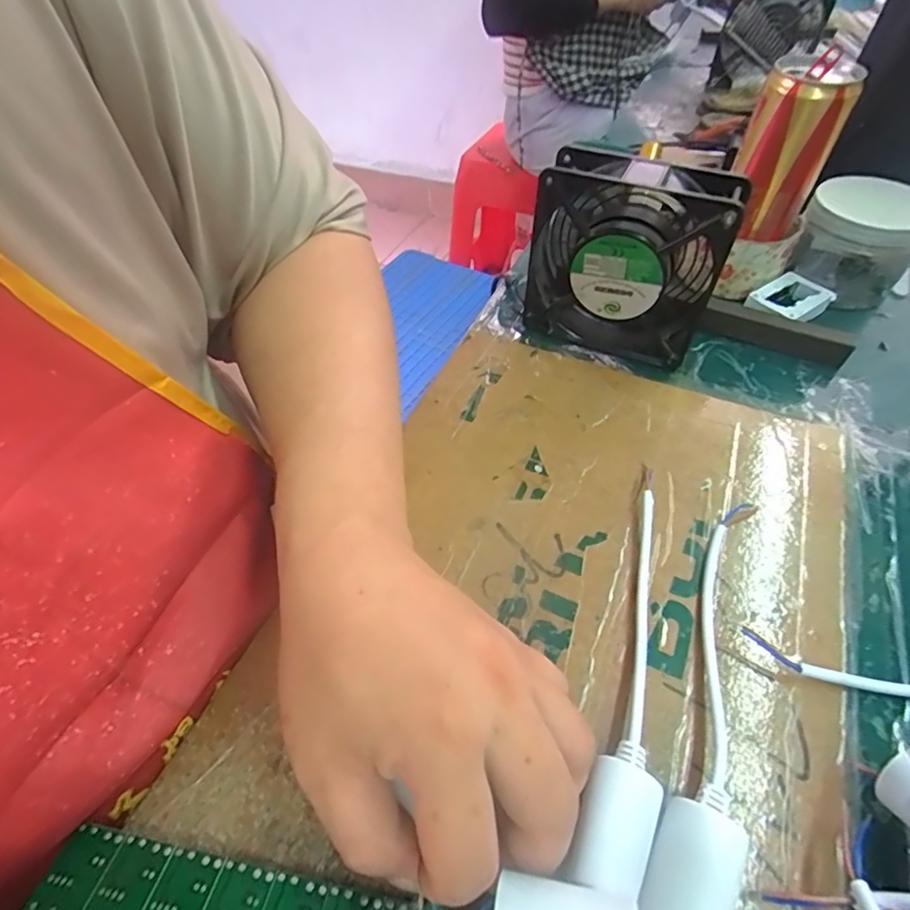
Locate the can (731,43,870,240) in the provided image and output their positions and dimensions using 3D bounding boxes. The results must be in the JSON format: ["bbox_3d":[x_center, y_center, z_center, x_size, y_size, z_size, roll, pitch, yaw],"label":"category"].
[{"bbox_3d":[0.232,-0.213,0.370,0.057,0.105,0.052,24,55,19],"label":"can"}]

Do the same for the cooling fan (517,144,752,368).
[{"bbox_3d":[0.110,-0.130,0.355,0.124,0.120,0.046,21,54,18],"label":"cooling fan"}]

